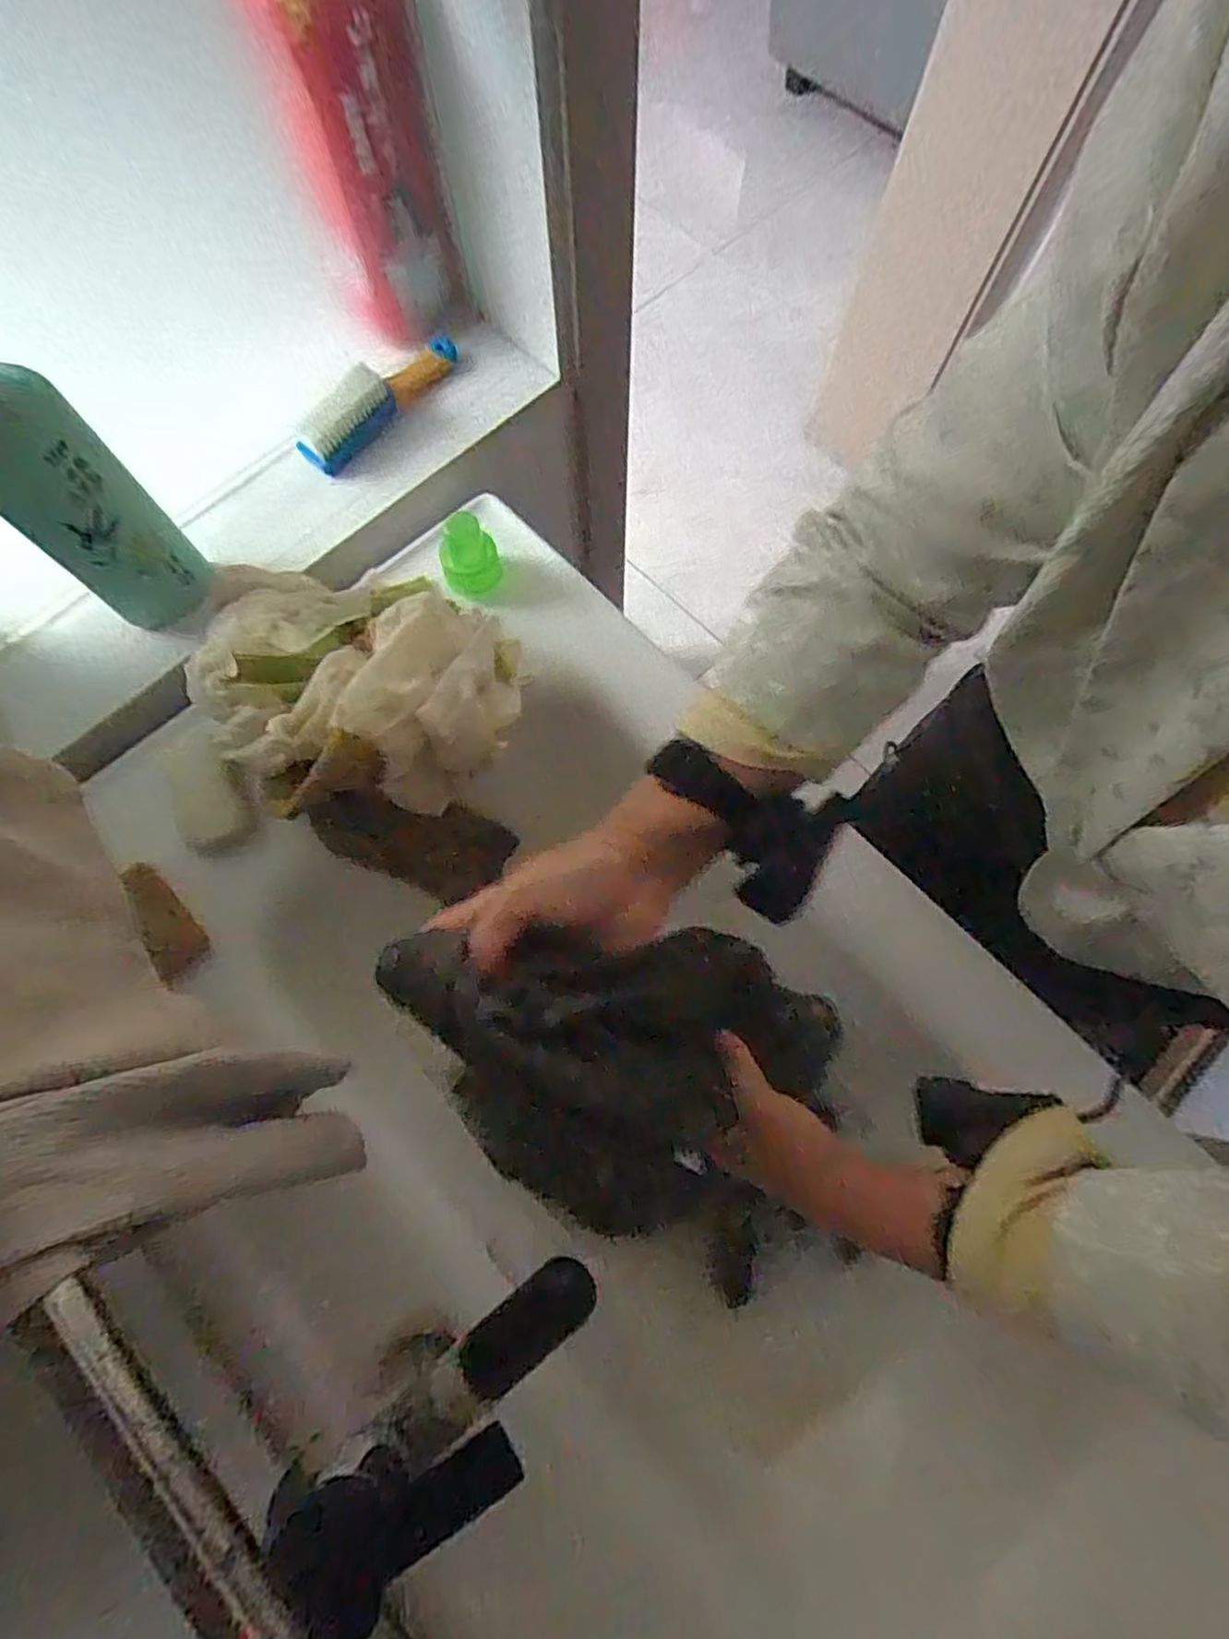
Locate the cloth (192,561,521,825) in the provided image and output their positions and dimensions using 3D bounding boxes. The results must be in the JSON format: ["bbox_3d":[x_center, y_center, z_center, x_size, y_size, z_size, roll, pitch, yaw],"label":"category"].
[{"bbox_3d":[-0.175,-0.105,0.468,0.196,0.087,0.211,-43,77,-11],"label":"cloth"}]

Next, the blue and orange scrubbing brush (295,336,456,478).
[{"bbox_3d":[-0.183,-0.336,0.552,0.037,0.042,0.155,42,78,12],"label":"blue and orange scrubbing brush"}]

